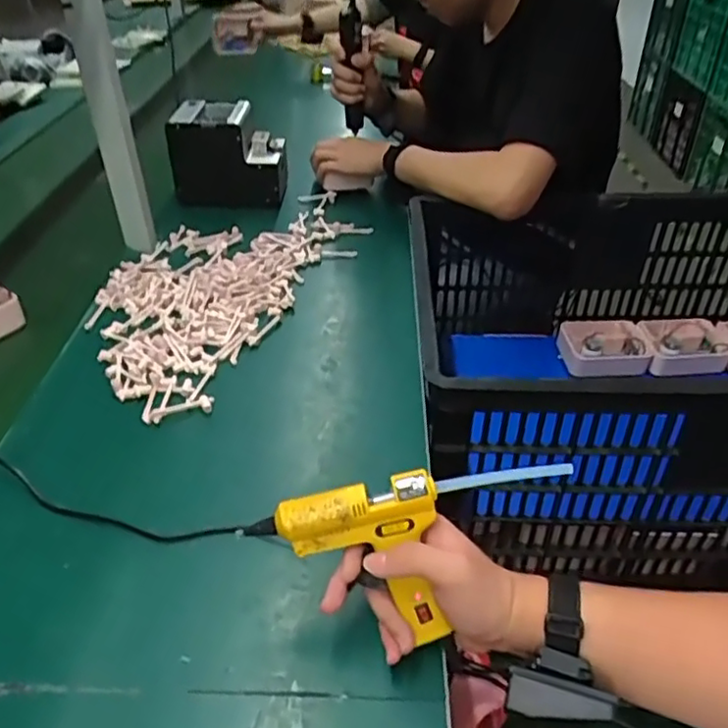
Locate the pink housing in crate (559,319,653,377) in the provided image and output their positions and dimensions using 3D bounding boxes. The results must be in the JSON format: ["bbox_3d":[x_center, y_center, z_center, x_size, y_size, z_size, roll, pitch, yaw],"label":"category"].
[{"bbox_3d":[0.394,-0.024,1.035,0.137,0.050,0.095,-2,38,-2],"label":"pink housing in crate"}]

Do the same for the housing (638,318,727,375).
[{"bbox_3d":[0.521,-0.030,1.033,0.135,0.039,0.099,-3,38,-3],"label":"housing"}]

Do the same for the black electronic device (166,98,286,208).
[{"bbox_3d":[-0.231,-0.369,1.106,0.186,0.134,0.130,6,39,3],"label":"black electronic device"}]

